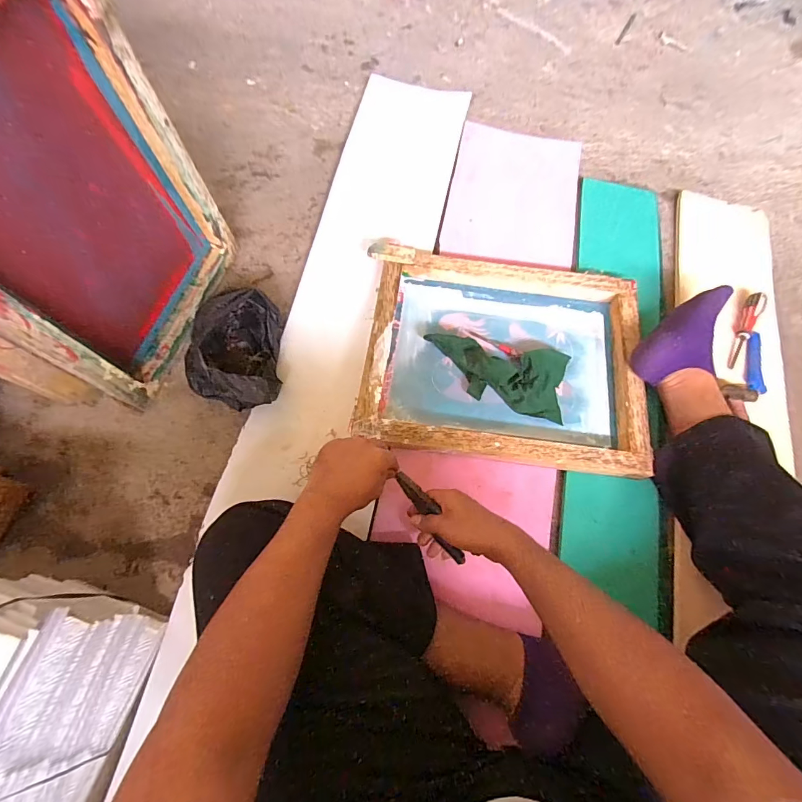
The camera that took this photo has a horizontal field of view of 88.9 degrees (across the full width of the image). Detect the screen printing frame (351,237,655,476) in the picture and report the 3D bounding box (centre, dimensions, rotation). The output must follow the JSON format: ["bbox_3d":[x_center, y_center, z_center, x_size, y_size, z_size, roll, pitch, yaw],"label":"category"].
[{"bbox_3d":[0.180,-0.089,0.729,0.481,0.044,0.393,7,72,1],"label":"screen printing frame"}]

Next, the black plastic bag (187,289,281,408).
[{"bbox_3d":[-0.279,-0.081,0.675,0.144,0.100,0.194,-5,72,-3],"label":"black plastic bag"}]

